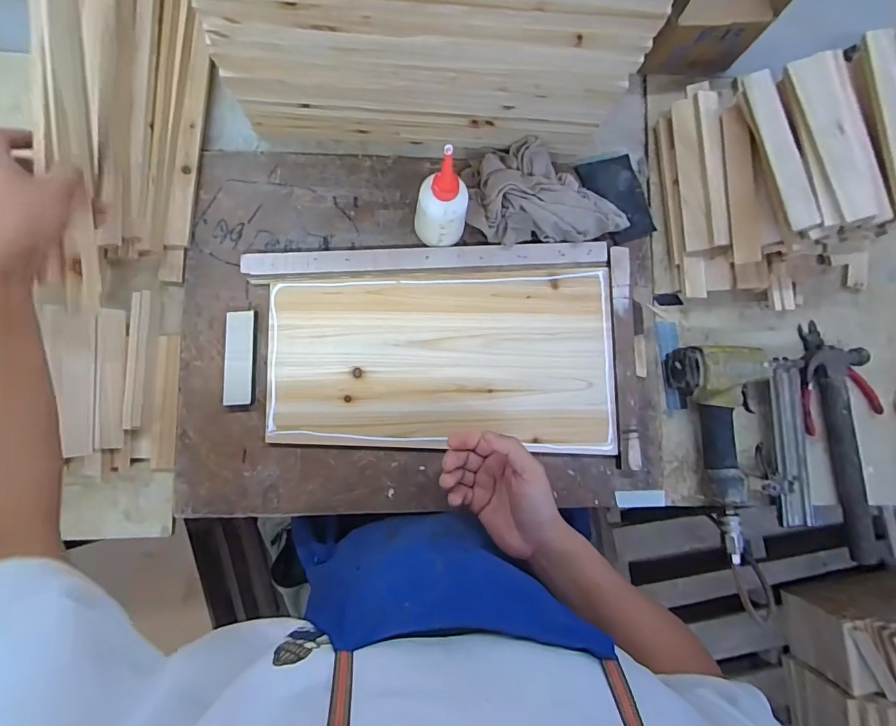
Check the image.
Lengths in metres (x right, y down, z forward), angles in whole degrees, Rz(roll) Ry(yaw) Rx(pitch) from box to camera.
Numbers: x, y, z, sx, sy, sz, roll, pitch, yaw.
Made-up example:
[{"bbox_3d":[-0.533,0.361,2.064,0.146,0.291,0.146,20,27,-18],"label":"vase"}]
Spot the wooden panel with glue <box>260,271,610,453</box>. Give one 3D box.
[{"bbox_3d":[-0.003,-0.005,0.560,0.421,0.017,0.219,0,85,-4],"label":"wooden panel with glue"}]

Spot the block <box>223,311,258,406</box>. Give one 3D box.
[{"bbox_3d":[-0.248,-0.006,0.539,0.035,0.014,0.111,-1,85,-4],"label":"block"}]

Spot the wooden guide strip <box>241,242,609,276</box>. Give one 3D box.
[{"bbox_3d":[-0.021,-0.130,0.567,0.448,0.011,0.026,-3,86,-4],"label":"wooden guide strip"}]

